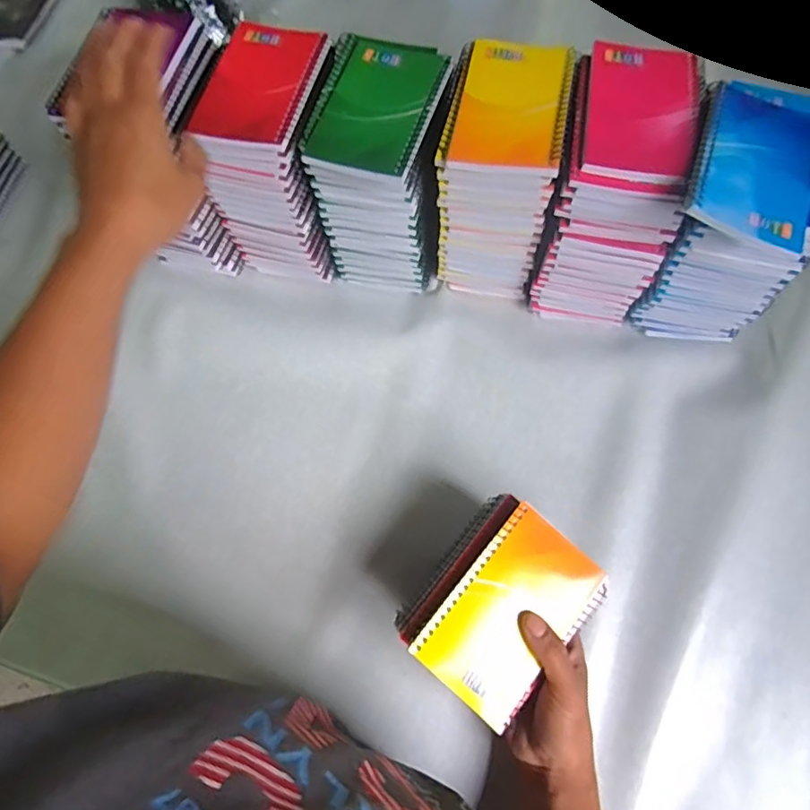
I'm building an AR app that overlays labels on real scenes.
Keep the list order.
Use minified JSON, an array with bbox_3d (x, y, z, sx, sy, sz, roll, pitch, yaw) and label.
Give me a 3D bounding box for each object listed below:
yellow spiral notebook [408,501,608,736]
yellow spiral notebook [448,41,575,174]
[{"bbox_3d":[0.075,0.144,0.366,0.082,0.005,0.131,43,74,0],"label":"yellow spiral notebook"},{"bbox_3d":[0.086,-0.235,0.406,0.081,0.012,0.127,12,70,7],"label":"yellow spiral notebook"}]

